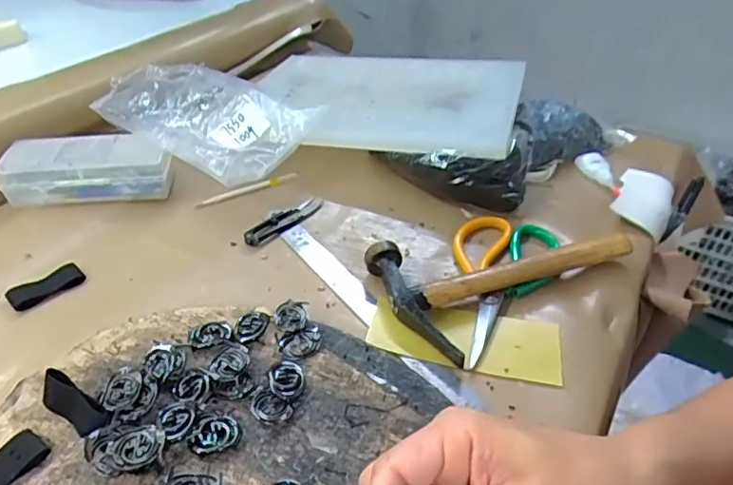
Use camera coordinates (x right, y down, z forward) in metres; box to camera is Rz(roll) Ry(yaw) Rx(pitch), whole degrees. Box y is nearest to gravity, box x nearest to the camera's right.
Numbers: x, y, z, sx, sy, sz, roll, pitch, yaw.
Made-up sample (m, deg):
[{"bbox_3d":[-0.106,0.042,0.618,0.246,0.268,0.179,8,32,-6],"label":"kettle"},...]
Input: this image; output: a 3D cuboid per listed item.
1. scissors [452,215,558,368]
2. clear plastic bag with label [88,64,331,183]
[{"bbox_3d":[0.115,0.029,0.506,0.092,0.016,0.193,16,41,17],"label":"scissors"},{"bbox_3d":[-0.186,-0.153,0.654,0.225,0.049,0.160,22,43,23],"label":"clear plastic bag with label"}]

